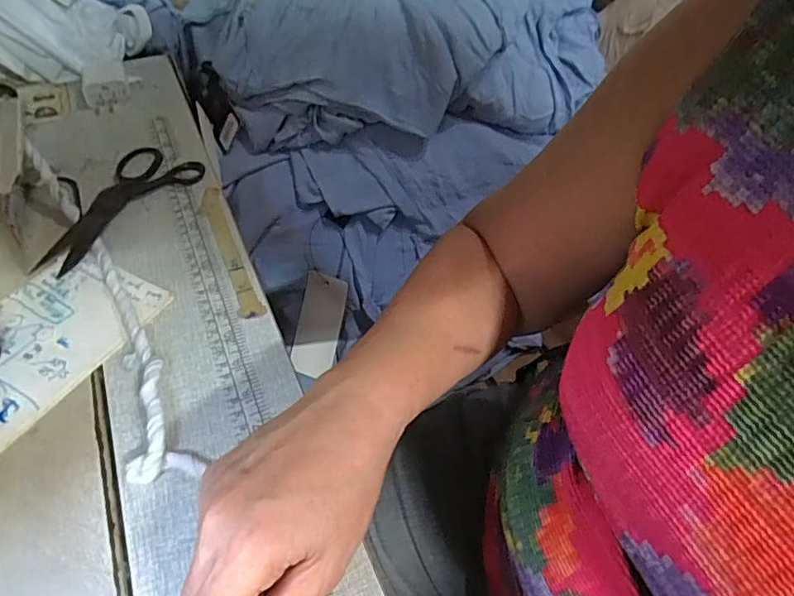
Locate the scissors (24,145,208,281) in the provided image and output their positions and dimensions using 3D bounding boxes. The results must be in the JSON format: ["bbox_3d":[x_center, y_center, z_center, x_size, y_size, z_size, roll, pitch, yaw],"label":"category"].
[{"bbox_3d":[-0.240,-0.083,0.470,0.074,0.014,0.160,25,51,19],"label":"scissors"}]

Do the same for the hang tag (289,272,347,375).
[{"bbox_3d":[-0.085,0.030,0.612,0.049,0.115,0.008,21,20,16],"label":"hang tag"}]

